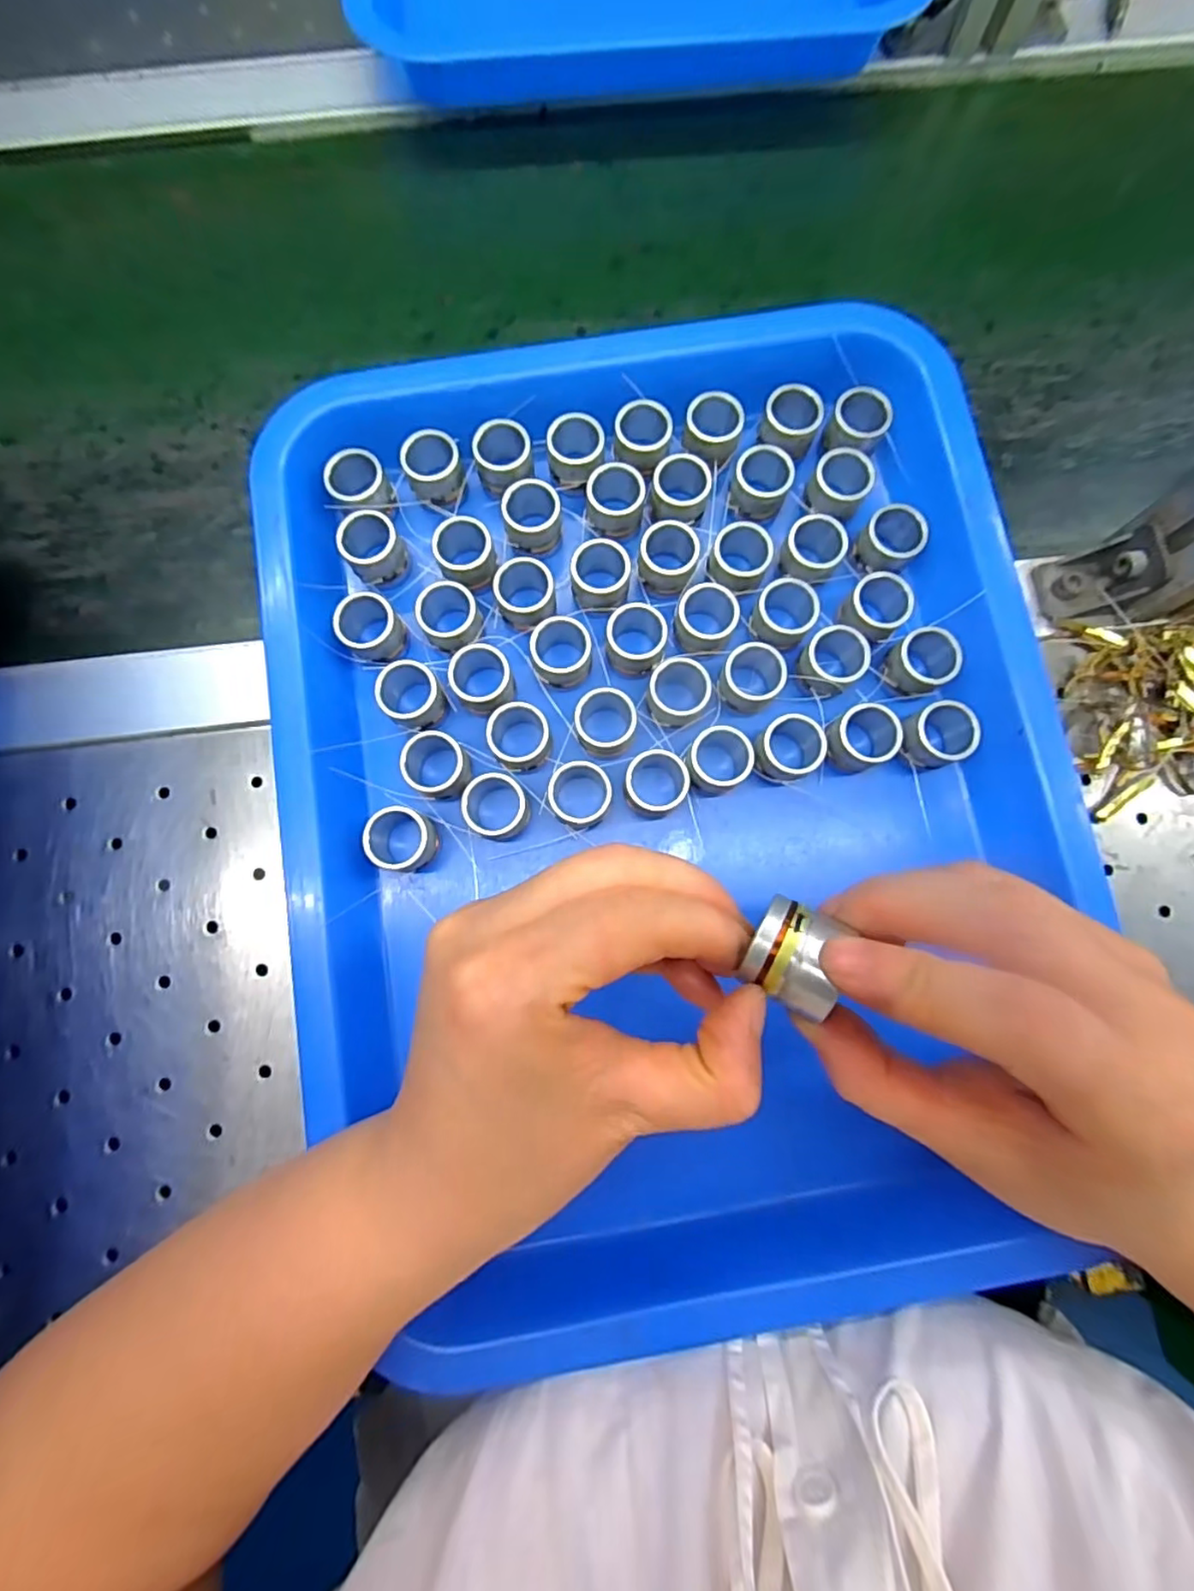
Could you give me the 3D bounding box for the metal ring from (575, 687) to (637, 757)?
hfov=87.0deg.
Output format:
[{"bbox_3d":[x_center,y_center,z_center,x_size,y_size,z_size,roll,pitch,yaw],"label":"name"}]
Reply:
[{"bbox_3d":[0.003,-0.029,0.256,0.024,0.016,0.025,0,78,0],"label":"metal ring"}]

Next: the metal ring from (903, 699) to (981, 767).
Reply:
[{"bbox_3d":[0.140,-0.024,0.259,0.026,0.019,0.024,0,78,0],"label":"metal ring"}]

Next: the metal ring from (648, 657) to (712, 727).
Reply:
[{"bbox_3d":[0.034,-0.043,0.258,0.025,0.017,0.023,0,78,0],"label":"metal ring"}]

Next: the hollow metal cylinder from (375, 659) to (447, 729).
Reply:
[{"bbox_3d":[-0.076,-0.041,0.261,0.024,0.020,0.025,0,78,0],"label":"hollow metal cylinder"}]

